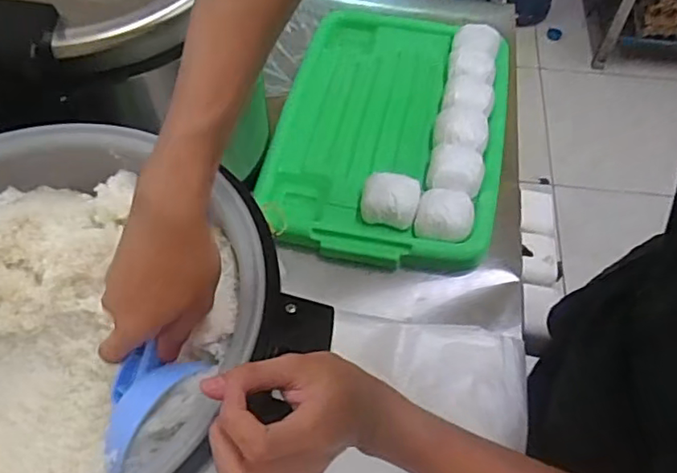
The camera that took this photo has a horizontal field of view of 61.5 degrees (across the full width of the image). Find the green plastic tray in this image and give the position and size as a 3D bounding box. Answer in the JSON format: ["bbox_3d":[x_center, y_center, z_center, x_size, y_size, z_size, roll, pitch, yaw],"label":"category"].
[{"bbox_3d":[0.086,-0.194,0.916,0.355,0.069,0.523,11,56,8],"label":"green plastic tray"}]

